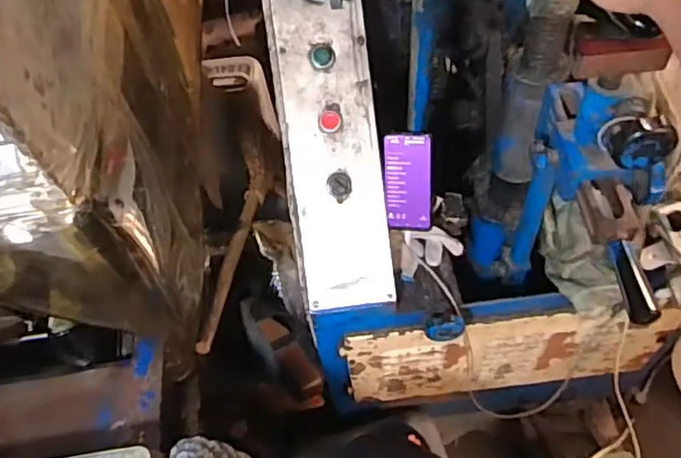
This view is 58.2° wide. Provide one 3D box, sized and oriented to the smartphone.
[{"bbox_3d":[0.102,-0.067,0.914,0.068,0.153,0.008,4,26,18],"label":"smartphone"}]

